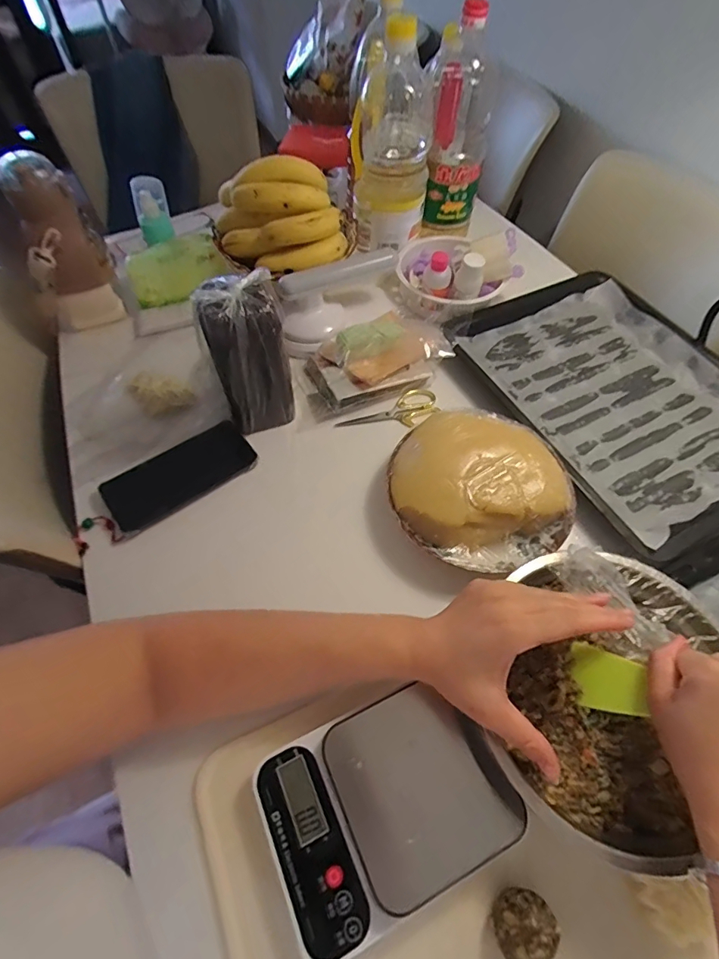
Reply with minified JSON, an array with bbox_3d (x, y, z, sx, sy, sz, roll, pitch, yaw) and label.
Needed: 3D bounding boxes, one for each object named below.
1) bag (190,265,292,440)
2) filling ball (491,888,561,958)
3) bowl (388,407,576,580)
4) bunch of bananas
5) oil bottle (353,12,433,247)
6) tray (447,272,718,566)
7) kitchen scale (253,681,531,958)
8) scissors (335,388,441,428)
[{"bbox_3d":[-0.120,-0.127,0.492,0.080,0.171,0.059,-11,58,-8],"label":"bag"},{"bbox_3d":[0.111,0.304,0.308,0.040,0.039,0.032,-27,61,-17],"label":"filling ball"},{"bbox_3d":[0.126,0.012,0.477,0.174,0.062,0.179,0,57,0],"label":"bowl"},{"bbox_3d":[-0.107,-0.357,0.611,0.194,0.103,0.137,0,57,-2],"label":"bunch of bananas"},{"bbox_3d":[0.045,-0.454,0.620,0.104,0.233,0.112,5,57,1],"label":"oil bottle"},{"bbox_3d":[0.331,-0.111,0.579,0.307,0.036,0.387,-24,61,-15],"label":"tray"},{"bbox_3d":[0.018,0.245,0.344,0.171,0.036,0.126,-22,60,-14],"label":"kitchen scale"},{"bbox_3d":[0.040,-0.080,0.570,0.130,0.014,0.047,-23,61,-15],"label":"scissors"}]

